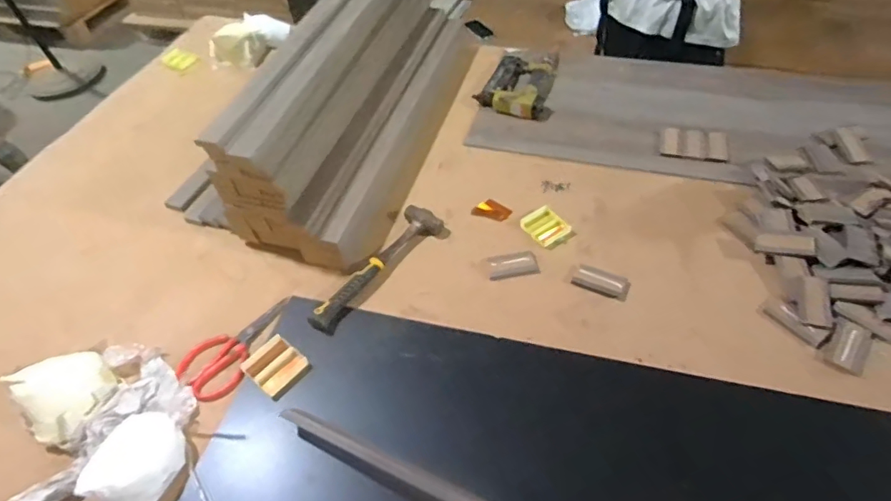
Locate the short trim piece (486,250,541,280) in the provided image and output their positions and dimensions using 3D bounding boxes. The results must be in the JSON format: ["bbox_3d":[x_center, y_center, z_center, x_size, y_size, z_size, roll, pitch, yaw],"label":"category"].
[{"bbox_3d":[0.108,0.021,0.851,0.080,0.014,0.048,-11,50,-4],"label":"short trim piece"}]

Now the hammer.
[{"bbox_3d":[-0.100,0.030,0.849,0.078,0.031,0.273,25,57,24],"label":"hammer"}]

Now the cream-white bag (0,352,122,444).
[{"bbox_3d":[-0.512,0.202,0.723,0.114,0.085,0.099,-38,57,-24],"label":"cream-white bag"}]

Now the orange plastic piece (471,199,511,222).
[{"bbox_3d":[0.084,-0.073,0.948,0.064,0.007,0.043,14,53,17],"label":"orange plastic piece"}]

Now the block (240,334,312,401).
[{"bbox_3d":[-0.245,0.167,0.766,0.076,0.017,0.069,31,60,27],"label":"block"}]

